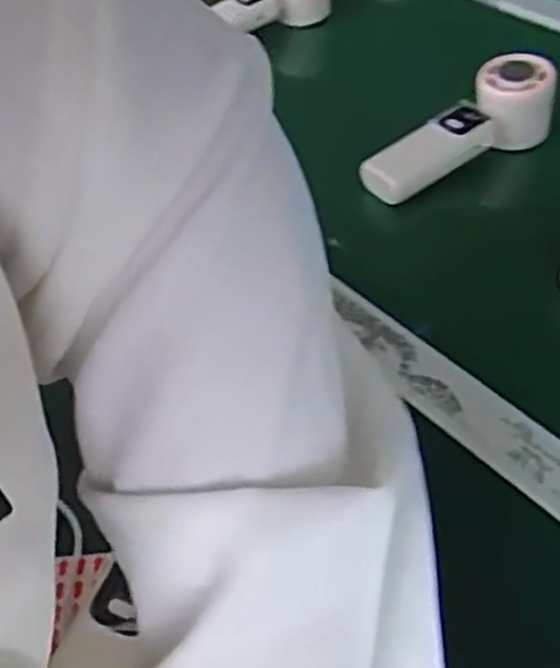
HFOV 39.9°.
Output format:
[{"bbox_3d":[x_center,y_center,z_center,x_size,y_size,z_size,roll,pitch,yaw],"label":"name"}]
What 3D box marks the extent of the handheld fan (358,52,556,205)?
[{"bbox_3d":[0.134,-0.159,0.594,0.161,0.053,0.057,-24,49,-15],"label":"handheld fan"}]

